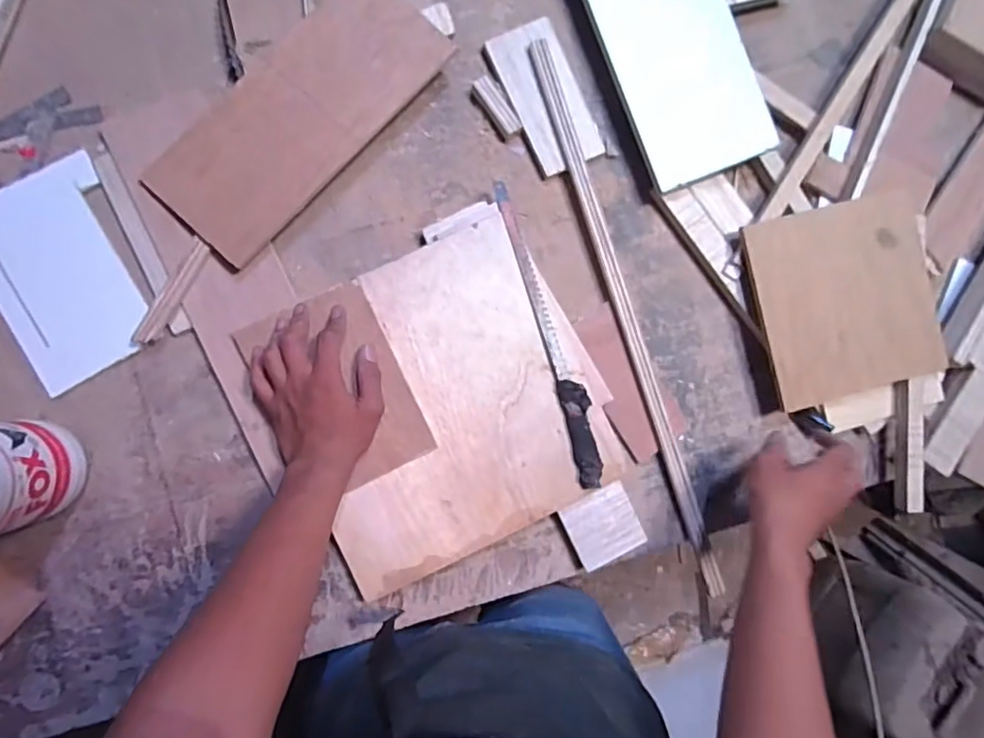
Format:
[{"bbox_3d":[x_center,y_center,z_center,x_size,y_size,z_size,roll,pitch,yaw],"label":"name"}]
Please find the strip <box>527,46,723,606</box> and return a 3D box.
[{"bbox_3d":[0.143,-0.049,0.588,0.021,0.020,0.608,-19,92,-7],"label":"strip"}]

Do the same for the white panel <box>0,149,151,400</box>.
[{"bbox_3d":[-0.418,-0.093,0.533,0.130,0.008,0.195,-28,93,-7],"label":"white panel"}]

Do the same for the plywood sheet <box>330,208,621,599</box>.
[{"bbox_3d":[-0.047,0.036,0.554,0.295,0.010,0.298,-26,91,-3],"label":"plywood sheet"}]

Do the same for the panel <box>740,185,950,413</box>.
[{"bbox_3d":[0.376,-0.073,0.582,0.184,0.016,0.199,-13,91,-1],"label":"panel"}]

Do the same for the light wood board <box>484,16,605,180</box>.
[{"bbox_3d":[0.057,-0.289,0.580,0.074,0.009,0.155,-25,92,-1],"label":"light wood board"}]

